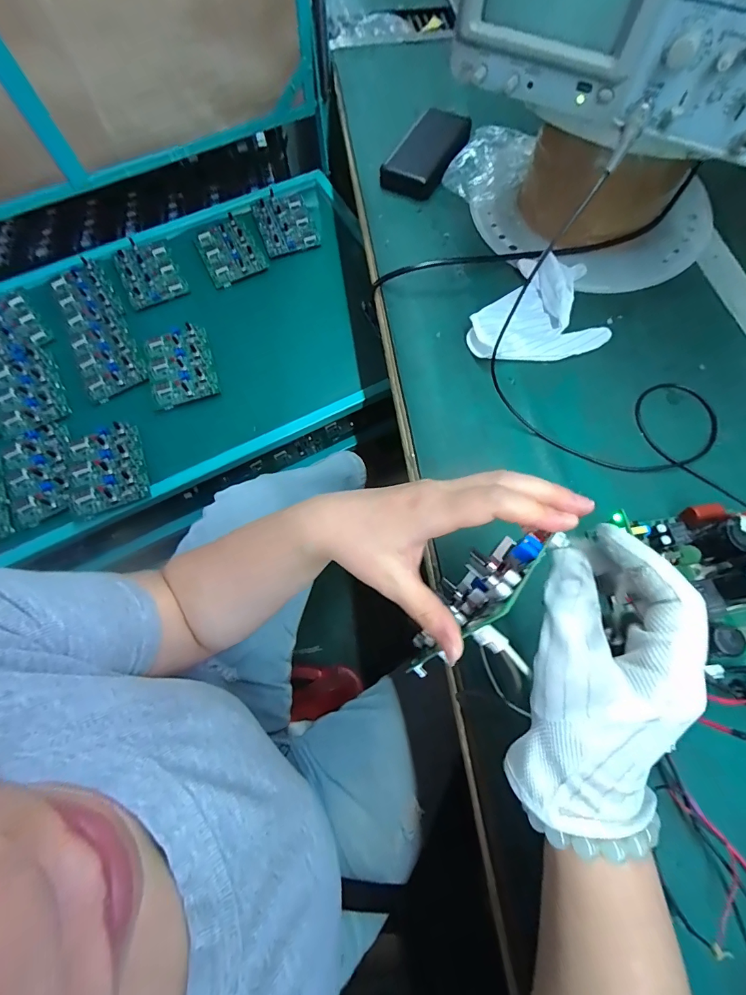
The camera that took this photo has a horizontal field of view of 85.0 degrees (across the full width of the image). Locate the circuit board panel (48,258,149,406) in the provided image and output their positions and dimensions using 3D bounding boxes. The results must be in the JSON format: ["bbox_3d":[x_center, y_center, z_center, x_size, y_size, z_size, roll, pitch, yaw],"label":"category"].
[{"bbox_3d":[-0.483,-0.298,0.704,0.097,0.018,0.303,-28,69,-9],"label":"circuit board panel"}]

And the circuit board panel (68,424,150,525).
[{"bbox_3d":[-0.391,-0.046,0.596,0.098,0.025,0.147,-24,69,-7],"label":"circuit board panel"}]

